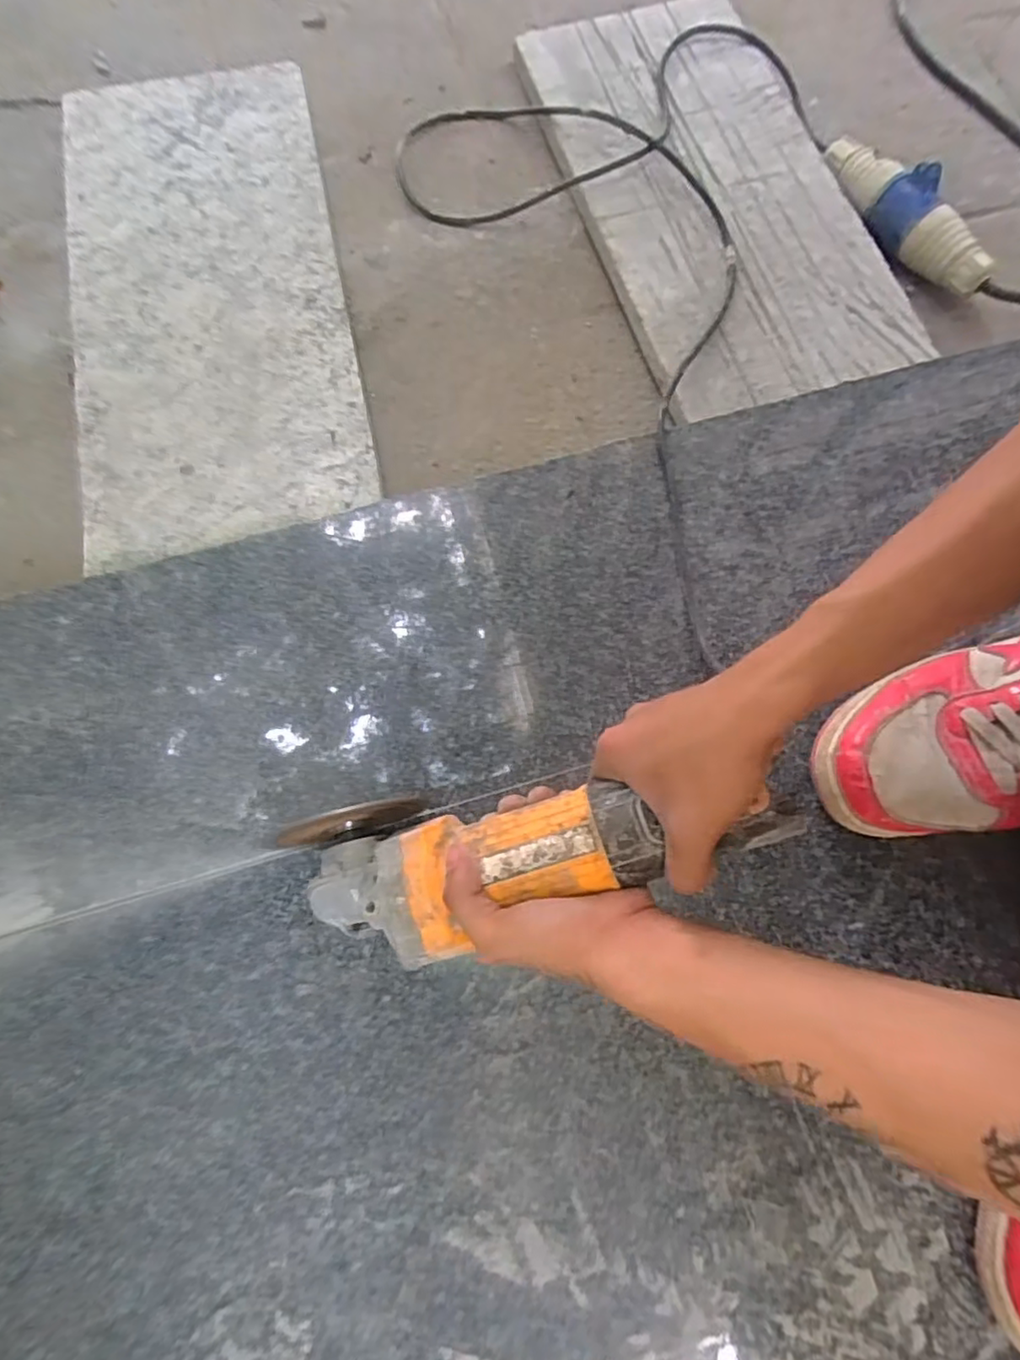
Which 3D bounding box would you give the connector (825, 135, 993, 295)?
[{"bbox_3d":[0.361,-0.426,0.580,0.051,0.054,0.190,-25,74,-7],"label":"connector"}]

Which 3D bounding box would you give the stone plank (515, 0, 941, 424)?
[{"bbox_3d":[0.189,-0.475,0.611,0.243,0.035,0.494,-16,73,-4],"label":"stone plank"}]

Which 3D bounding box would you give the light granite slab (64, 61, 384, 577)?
[{"bbox_3d":[-0.276,-0.361,0.586,0.237,0.028,0.526,-13,73,-3],"label":"light granite slab"}]

